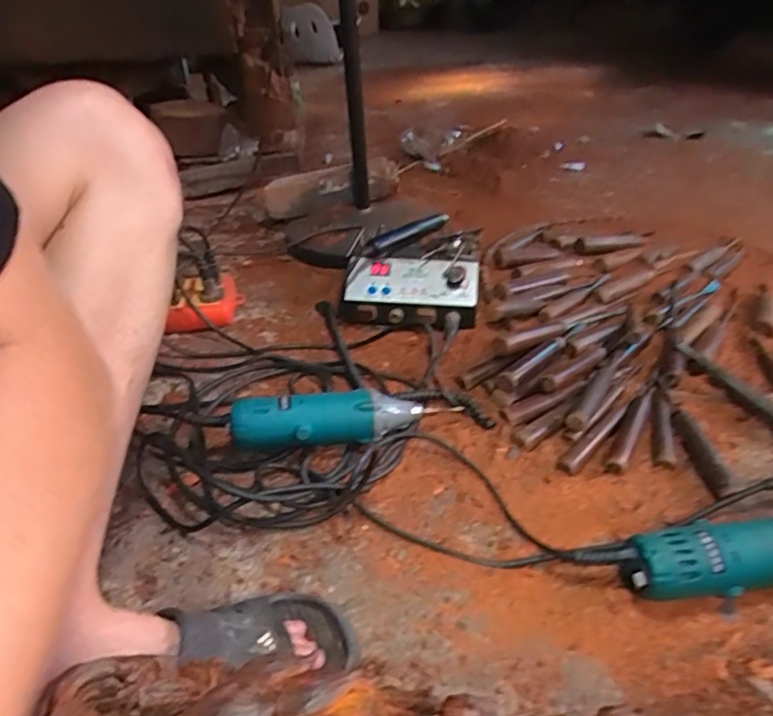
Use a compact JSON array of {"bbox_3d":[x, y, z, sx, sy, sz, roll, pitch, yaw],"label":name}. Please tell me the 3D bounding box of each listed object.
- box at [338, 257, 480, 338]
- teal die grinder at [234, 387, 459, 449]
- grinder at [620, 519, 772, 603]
[{"bbox_3d":[0.033,-0.089,0.786,0.176,0.048,0.093,5,77,7],"label":"box"},{"bbox_3d":[-0.040,0.065,0.597,0.228,0.065,0.054,-9,37,-8],"label":"teal die grinder"},{"bbox_3d":[0.295,0.160,0.467,0.210,0.053,0.055,-8,37,-7],"label":"grinder"}]

